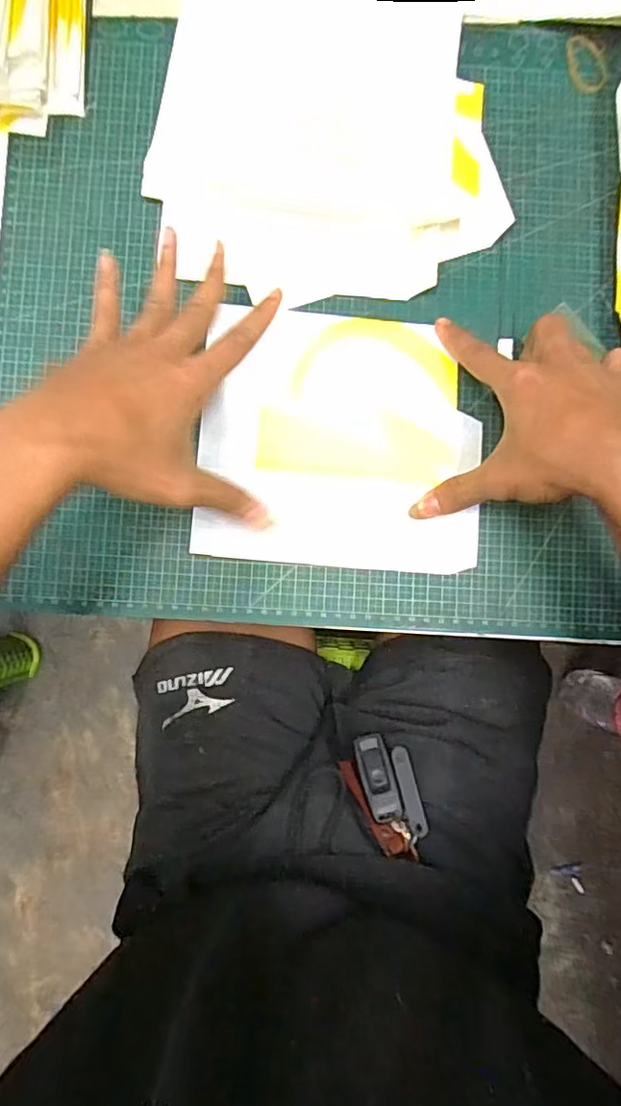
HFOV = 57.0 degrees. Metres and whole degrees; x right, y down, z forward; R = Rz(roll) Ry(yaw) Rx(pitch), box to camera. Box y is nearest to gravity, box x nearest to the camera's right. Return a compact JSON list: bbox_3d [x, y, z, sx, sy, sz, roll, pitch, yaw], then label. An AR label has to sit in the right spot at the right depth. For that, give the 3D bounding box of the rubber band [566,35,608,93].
[{"bbox_3d":[0.202,-0.360,0.421,0.024,0.004,0.044,-19,88,6],"label":"rubber band"}]

